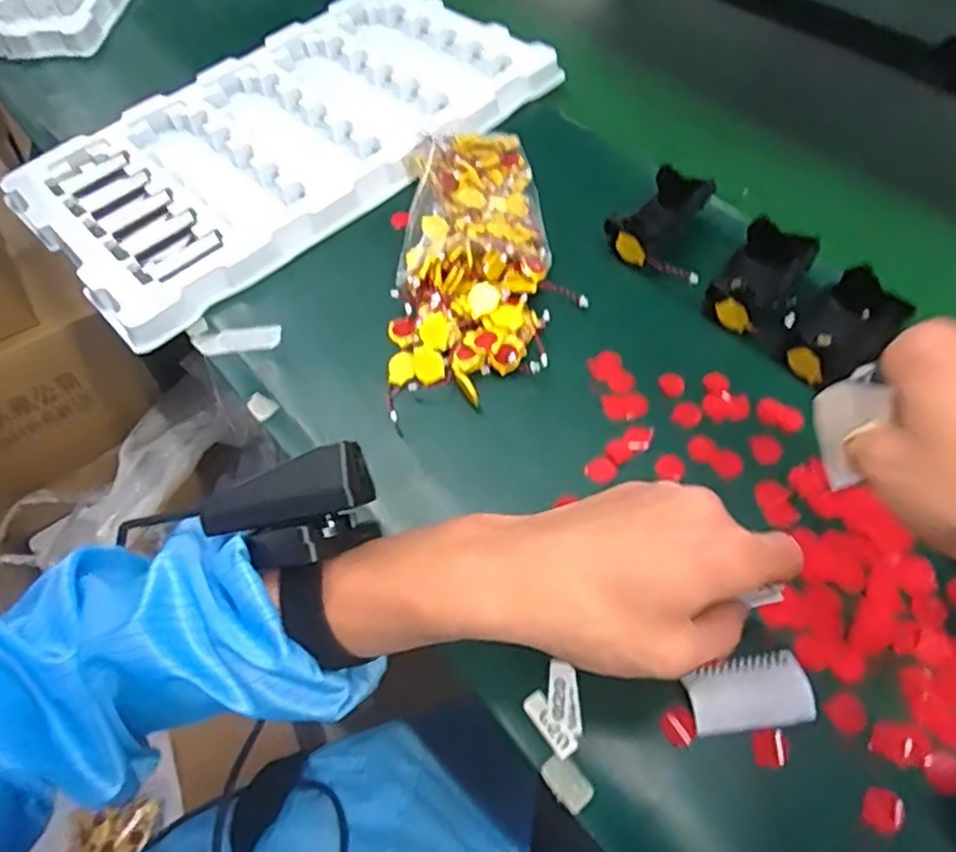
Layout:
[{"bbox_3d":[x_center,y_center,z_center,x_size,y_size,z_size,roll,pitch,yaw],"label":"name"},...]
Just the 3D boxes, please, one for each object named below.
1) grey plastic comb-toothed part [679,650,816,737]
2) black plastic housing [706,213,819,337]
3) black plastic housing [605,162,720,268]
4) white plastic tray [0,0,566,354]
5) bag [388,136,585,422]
[{"bbox_3d":[0.129,0.128,0.319,0.056,0.005,0.031,-10,56,-3],"label":"grey plastic comb-toothed part"},{"bbox_3d":[0.185,-0.098,0.441,0.049,0.039,0.076,31,64,21],"label":"black plastic housing"},{"bbox_3d":[0.130,-0.147,0.473,0.050,0.044,0.074,35,65,23],"label":"black plastic housing"},{"bbox_3d":[-0.163,-0.258,0.585,0.431,0.037,0.253,-39,62,-21],"label":"white plastic tray"},{"bbox_3d":[-0.005,-0.121,0.476,0.109,0.033,0.226,-4,56,1],"label":"bag"}]

